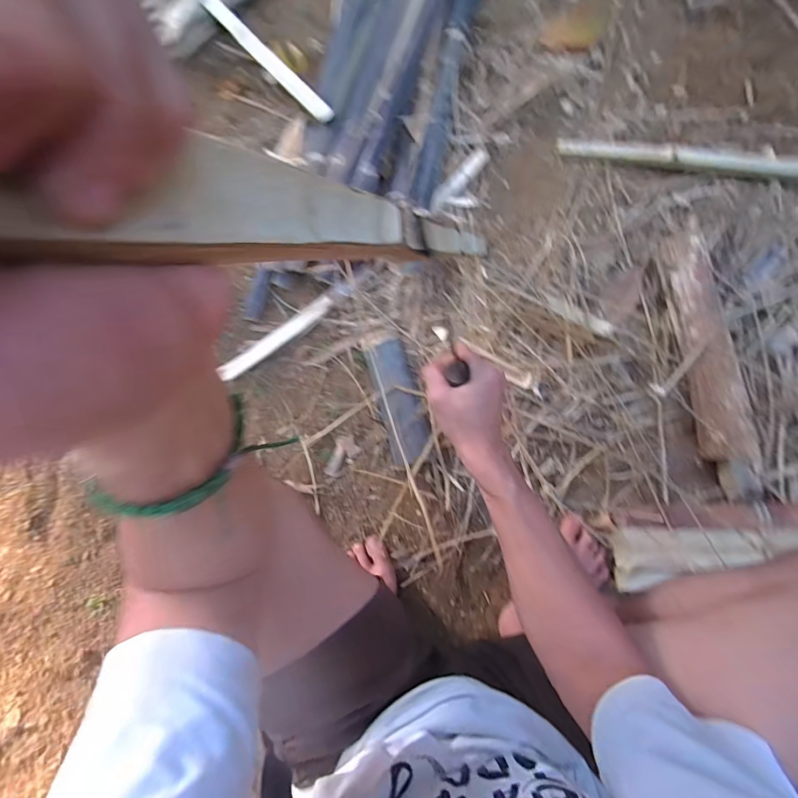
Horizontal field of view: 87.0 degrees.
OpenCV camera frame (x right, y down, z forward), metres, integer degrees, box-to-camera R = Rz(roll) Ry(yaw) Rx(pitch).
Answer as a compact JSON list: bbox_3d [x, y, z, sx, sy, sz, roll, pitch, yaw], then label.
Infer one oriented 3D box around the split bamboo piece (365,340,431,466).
[{"bbox_3d":[-0.001,0.004,0.753,0.073,0.036,0.214,-16,80,-2],"label":"split bamboo piece"}]

